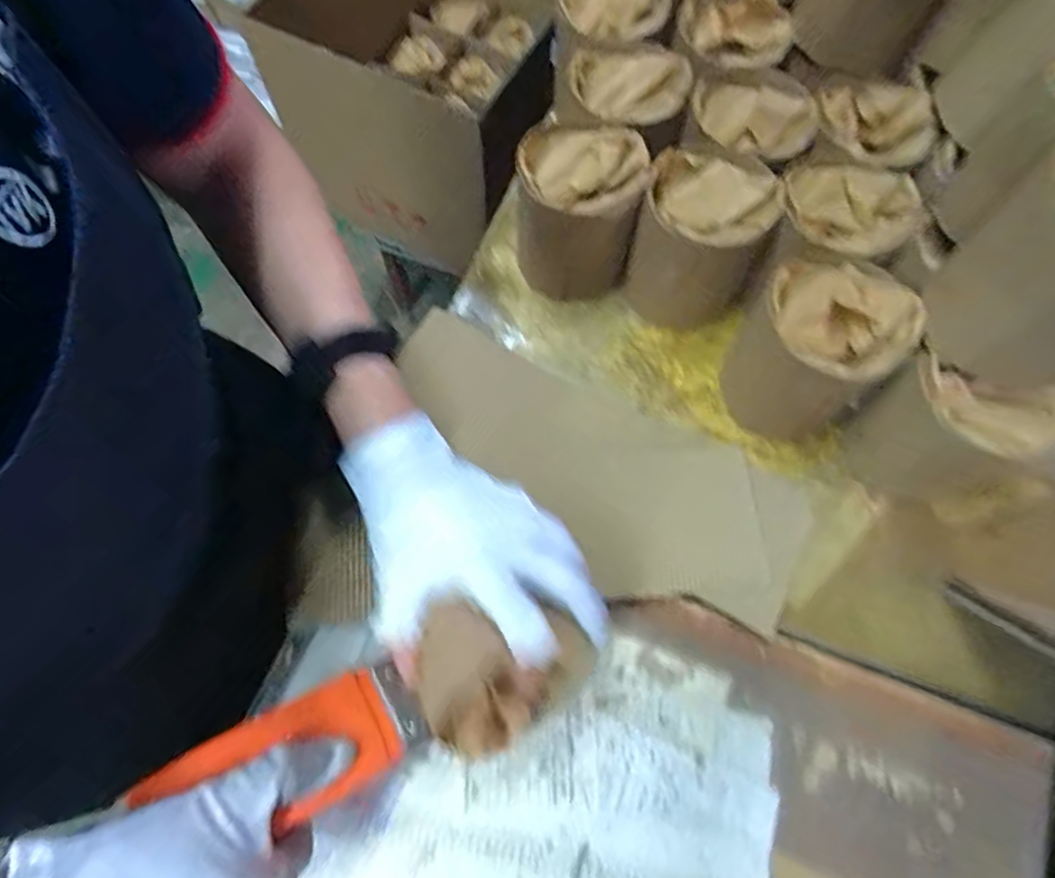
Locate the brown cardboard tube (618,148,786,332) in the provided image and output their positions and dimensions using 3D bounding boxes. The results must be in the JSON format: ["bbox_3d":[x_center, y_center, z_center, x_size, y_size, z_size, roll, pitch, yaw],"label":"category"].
[{"bbox_3d":[0.144,-0.174,0.509,0.102,0.112,0.115,18,70,4],"label":"brown cardboard tube"}]

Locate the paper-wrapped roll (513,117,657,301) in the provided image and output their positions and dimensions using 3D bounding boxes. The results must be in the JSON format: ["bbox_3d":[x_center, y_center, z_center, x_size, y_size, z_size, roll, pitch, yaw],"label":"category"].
[{"bbox_3d":[0.043,-0.201,0.522,0.104,0.106,0.117,12,70,2],"label":"paper-wrapped roll"}]

